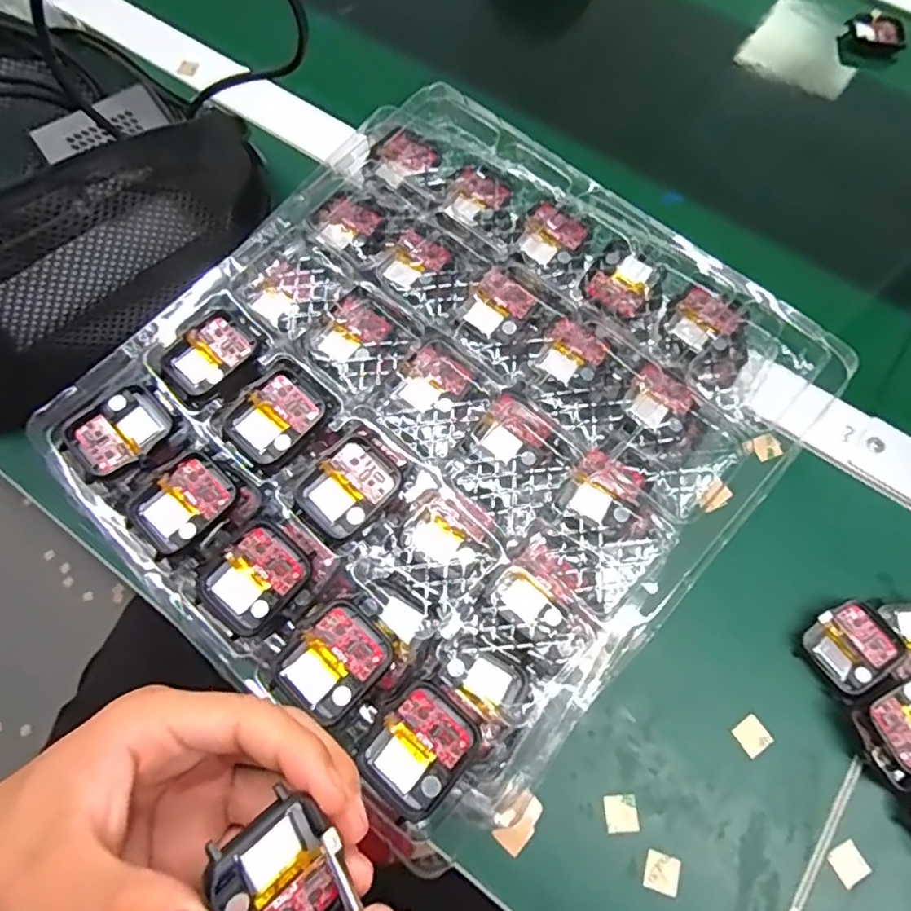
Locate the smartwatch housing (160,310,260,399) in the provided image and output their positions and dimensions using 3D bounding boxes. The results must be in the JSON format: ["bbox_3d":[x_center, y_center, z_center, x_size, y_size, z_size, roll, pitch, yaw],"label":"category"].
[{"bbox_3d":[-0.122,-0.050,0.298,0.044,0.007,0.035,-40,74,-16],"label":"smartwatch housing"}]

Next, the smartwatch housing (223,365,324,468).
[{"bbox_3d":[-0.086,-0.019,0.283,0.037,0.004,0.046,40,72,14],"label":"smartwatch housing"}]

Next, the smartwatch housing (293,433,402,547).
[{"bbox_3d":[-0.049,0.014,0.271,0.045,0.007,0.037,-41,74,-16],"label":"smartwatch housing"}]

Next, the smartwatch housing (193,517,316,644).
[{"bbox_3d":[-0.087,0.054,0.261,0.036,0.012,0.045,39,72,14],"label":"smartwatch housing"}]

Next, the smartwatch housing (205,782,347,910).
[{"bbox_3d":[-0.051,0.129,0.176,0.033,0.005,0.045,-28,100,-41],"label":"smartwatch housing"}]

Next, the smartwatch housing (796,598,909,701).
[{"bbox_3d":[0.207,0.100,0.313,0.043,0.013,0.038,-32,72,-12],"label":"smartwatch housing"}]

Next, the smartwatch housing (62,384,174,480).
[{"bbox_3d":[-0.159,-0.011,0.283,0.043,0.006,0.036,-42,74,-16],"label":"smartwatch housing"}]

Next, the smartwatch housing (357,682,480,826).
[{"bbox_3d":[-0.014,0.116,0.236,0.035,0.008,0.043,38,72,13],"label":"smartwatch housing"}]

